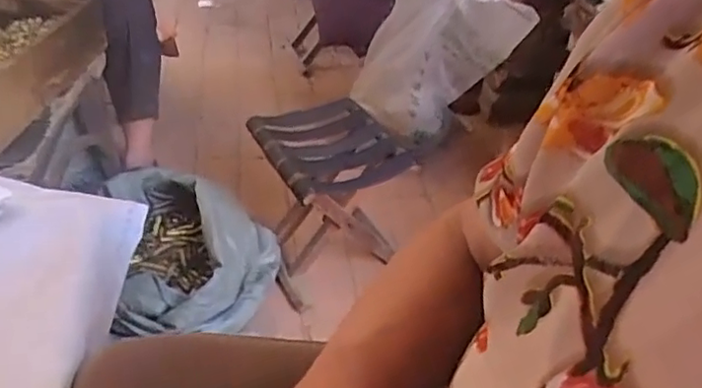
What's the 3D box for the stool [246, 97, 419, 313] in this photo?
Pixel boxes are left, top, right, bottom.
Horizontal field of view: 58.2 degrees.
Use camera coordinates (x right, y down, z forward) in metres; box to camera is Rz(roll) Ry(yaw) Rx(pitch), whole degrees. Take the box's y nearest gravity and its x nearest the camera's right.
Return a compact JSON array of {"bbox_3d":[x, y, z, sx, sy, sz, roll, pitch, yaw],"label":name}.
[{"bbox_3d":[-0.055,0.009,1.331,0.264,0.289,0.288,-13,39,-24],"label":"stool"}]

